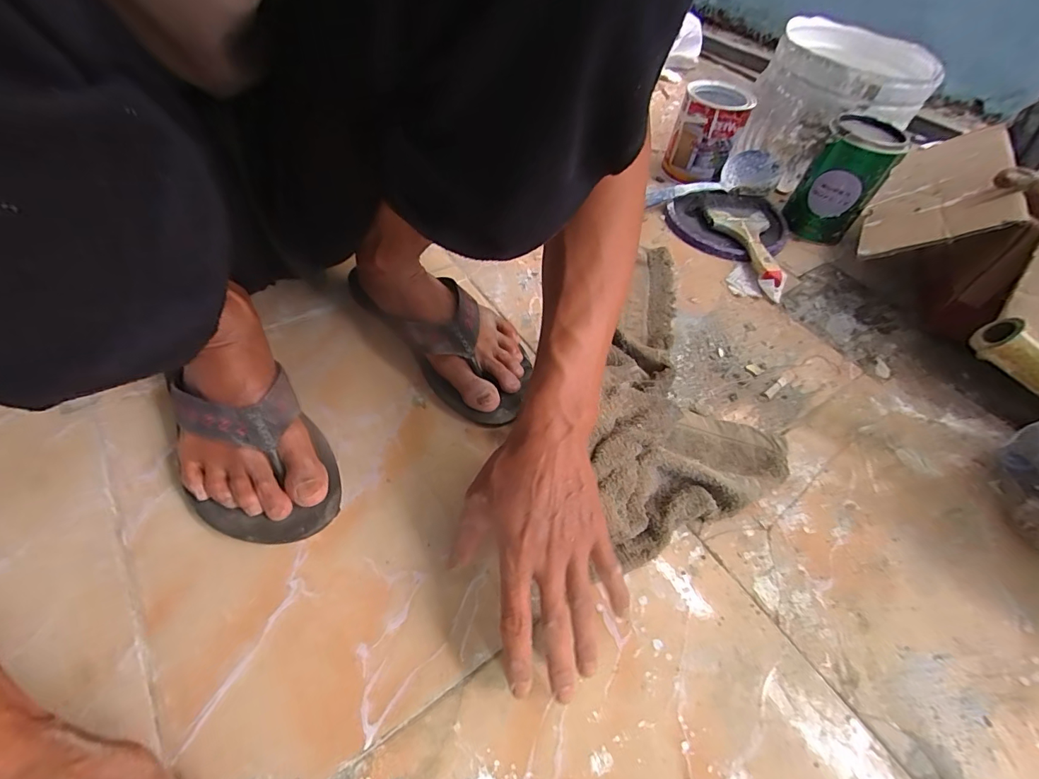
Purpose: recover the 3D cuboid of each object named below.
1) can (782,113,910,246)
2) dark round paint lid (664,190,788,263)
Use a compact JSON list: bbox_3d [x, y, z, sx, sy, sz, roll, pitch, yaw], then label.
[{"bbox_3d":[0.471,-0.305,0.668,0.099,0.147,0.097,34,57,18],"label":"can"},{"bbox_3d":[0.317,-0.256,0.687,0.175,0.027,0.151,-23,59,-21],"label":"dark round paint lid"}]

